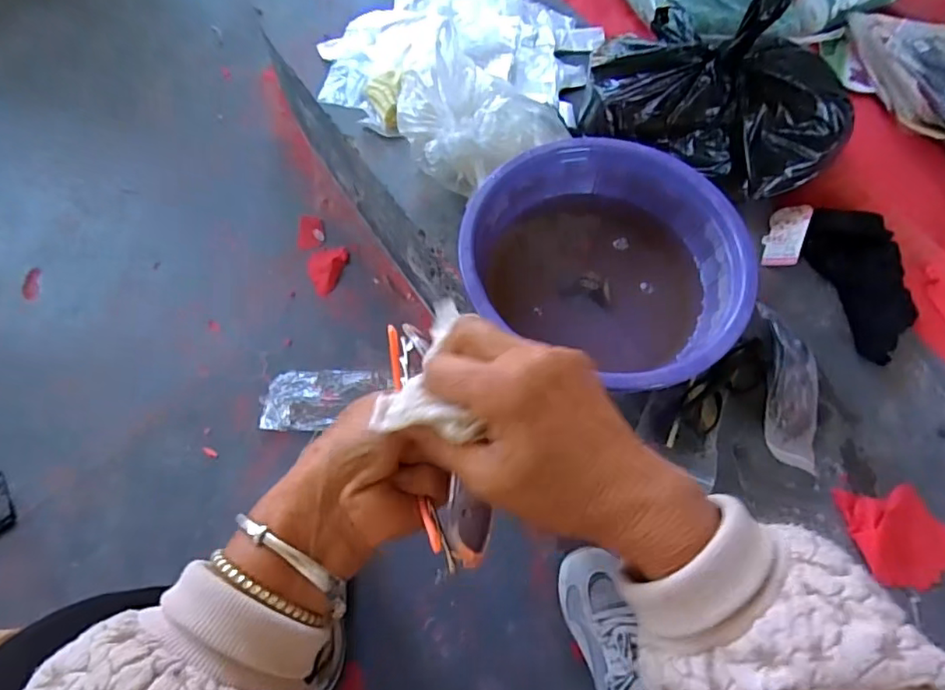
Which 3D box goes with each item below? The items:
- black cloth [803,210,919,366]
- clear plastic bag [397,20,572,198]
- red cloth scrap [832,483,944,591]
[{"bbox_3d":[0.455,-0.074,0.655,0.096,0.033,0.191,-12,77,-4],"label":"black cloth"},{"bbox_3d":[0.010,-0.276,0.676,0.175,0.158,0.170,-34,71,-16],"label":"clear plastic bag"},{"bbox_3d":[0.415,0.180,0.546,0.091,0.015,0.093,-11,63,-4],"label":"red cloth scrap"}]

